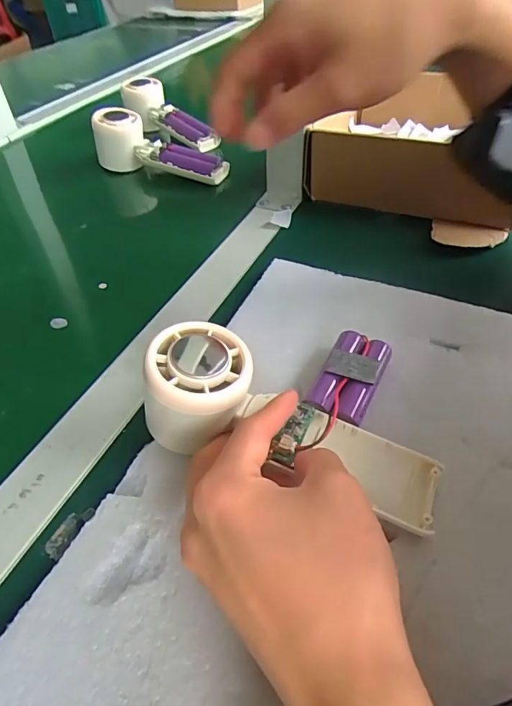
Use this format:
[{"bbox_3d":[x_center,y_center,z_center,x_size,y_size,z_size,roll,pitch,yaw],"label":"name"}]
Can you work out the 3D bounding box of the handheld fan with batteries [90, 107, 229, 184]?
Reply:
[{"bbox_3d":[-0.110,-0.238,0.521,0.165,0.055,0.044,19,50,21],"label":"handheld fan with batteries"}]

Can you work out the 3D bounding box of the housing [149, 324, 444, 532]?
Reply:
[{"bbox_3d":[0.017,0.039,0.241,0.159,0.033,0.068,24,47,-6],"label":"housing"}]

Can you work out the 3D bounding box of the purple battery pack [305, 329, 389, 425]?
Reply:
[{"bbox_3d":[0.057,0.016,0.282,0.037,0.021,0.068,20,50,21],"label":"purple battery pack"}]

